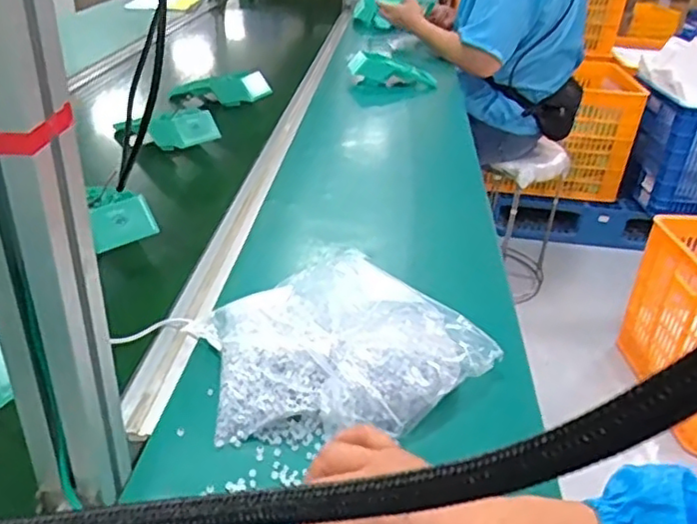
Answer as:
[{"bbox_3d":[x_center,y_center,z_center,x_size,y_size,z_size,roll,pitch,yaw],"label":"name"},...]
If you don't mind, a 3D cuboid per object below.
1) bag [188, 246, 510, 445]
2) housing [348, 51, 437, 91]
[{"bbox_3d":[-0.006,0.066,0.543,0.230,0.051,0.180,-13,34,-25],"label":"bag"},{"bbox_3d":[0.098,-0.407,1.360,0.190,0.050,0.058,7,28,-21],"label":"housing"}]

